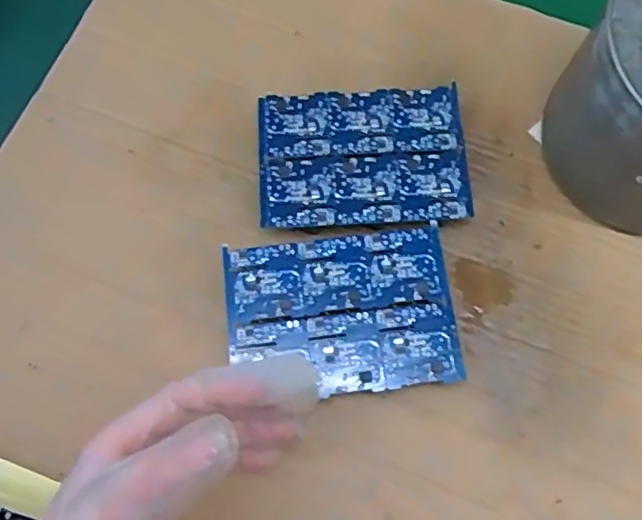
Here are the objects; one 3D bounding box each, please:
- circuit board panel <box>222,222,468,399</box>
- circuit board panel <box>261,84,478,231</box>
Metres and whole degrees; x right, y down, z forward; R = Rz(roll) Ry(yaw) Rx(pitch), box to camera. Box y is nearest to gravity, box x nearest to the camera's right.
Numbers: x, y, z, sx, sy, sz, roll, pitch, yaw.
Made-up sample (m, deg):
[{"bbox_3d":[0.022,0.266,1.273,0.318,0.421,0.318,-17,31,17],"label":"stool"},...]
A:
[{"bbox_3d":[0.012,0.032,0.354,0.133,0.004,0.094,-7,72,-2],"label":"circuit board panel"},{"bbox_3d":[0.028,-0.066,0.393,0.132,0.020,0.094,-3,72,1],"label":"circuit board panel"}]

